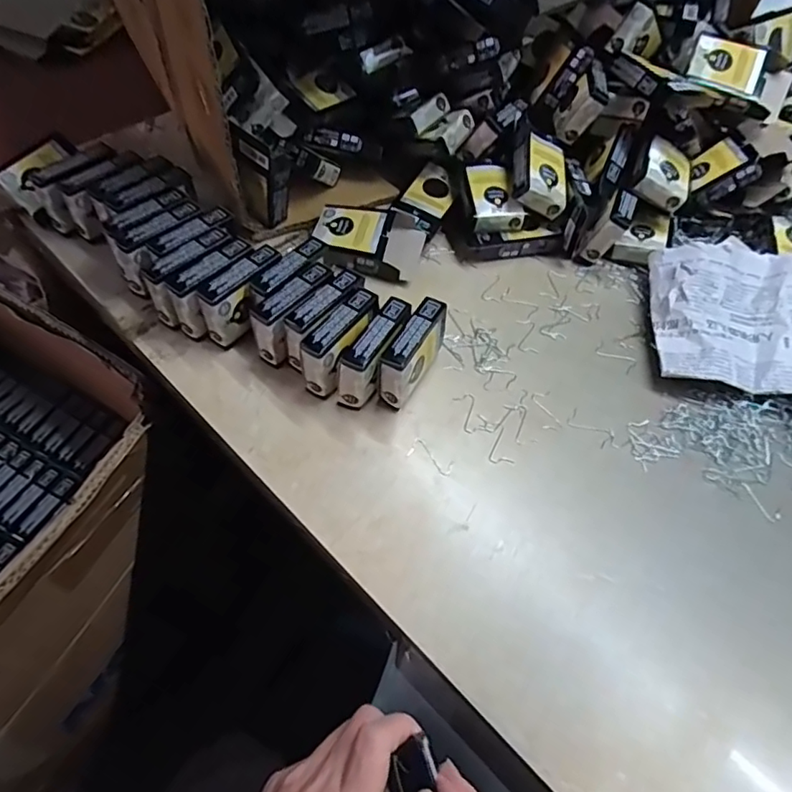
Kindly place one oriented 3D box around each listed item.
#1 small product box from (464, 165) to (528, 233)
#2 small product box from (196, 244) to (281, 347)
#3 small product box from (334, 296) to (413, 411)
[{"bbox_3d":[0.091,-0.188,0.537,0.047,0.024,0.066,-7,57,-9],"label":"small product box"},{"bbox_3d":[-0.119,-0.079,0.450,0.025,0.053,0.074,36,61,18],"label":"small product box"},{"bbox_3d":[-0.015,-0.033,0.427,0.025,0.056,0.078,29,59,15],"label":"small product box"}]

